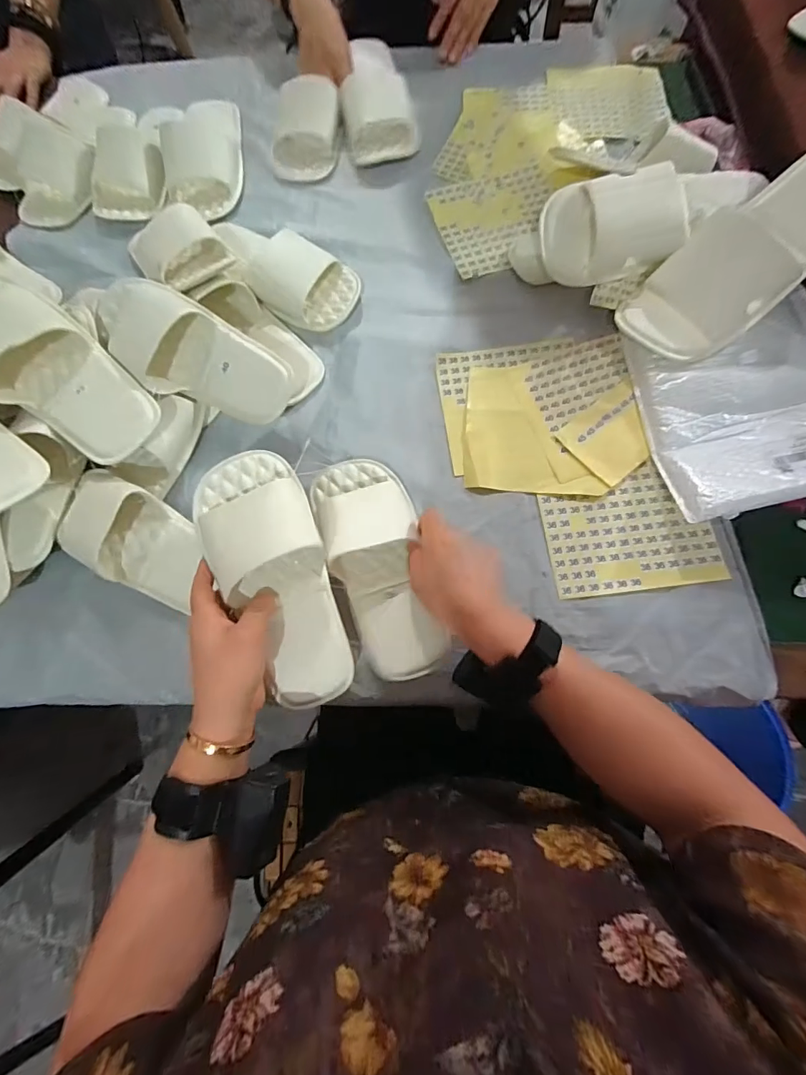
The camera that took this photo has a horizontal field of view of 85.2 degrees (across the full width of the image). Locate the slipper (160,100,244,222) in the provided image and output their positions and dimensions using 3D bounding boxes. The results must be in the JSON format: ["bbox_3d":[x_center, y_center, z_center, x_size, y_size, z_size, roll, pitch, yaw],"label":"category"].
[{"bbox_3d":[-0.275,-0.549,0.612,0.096,0.053,0.223,-1,74,2],"label":"slipper"}]

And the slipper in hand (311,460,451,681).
[{"bbox_3d":[-0.024,0.023,0.435,0.092,0.041,0.227,-17,77,-3],"label":"slipper in hand"}]

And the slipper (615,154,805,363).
[{"bbox_3d":[0.376,-0.306,0.456,0.279,0.052,0.114,-38,76,9],"label":"slipper"}]

